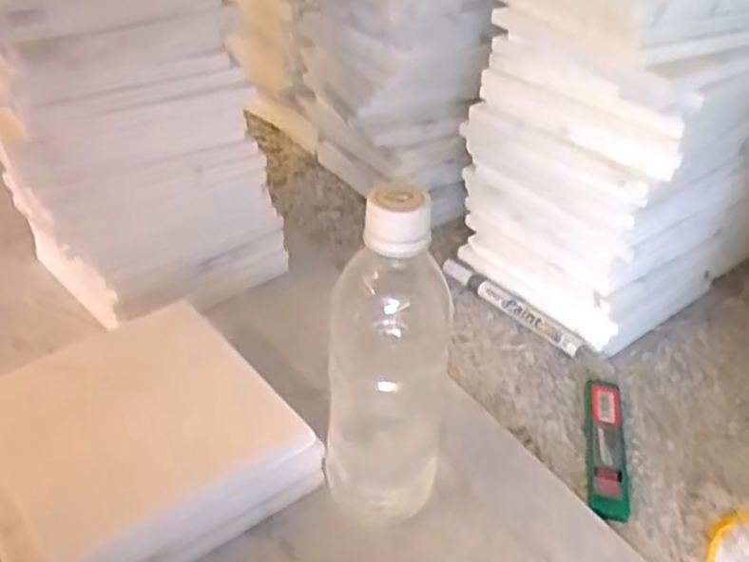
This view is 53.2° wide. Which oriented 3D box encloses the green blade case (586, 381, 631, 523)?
[{"bbox_3d":[0.156,0.111,0.504,0.024,0.011,0.114,7,37,8],"label":"green blade case"}]

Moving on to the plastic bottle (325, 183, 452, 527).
[{"bbox_3d":[0.007,0.048,0.401,0.064,0.207,0.054,2,38,-1],"label":"plastic bottle"}]

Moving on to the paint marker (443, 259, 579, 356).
[{"bbox_3d":[0.112,0.020,0.622,0.017,0.017,0.141,-28,45,-33],"label":"paint marker"}]

